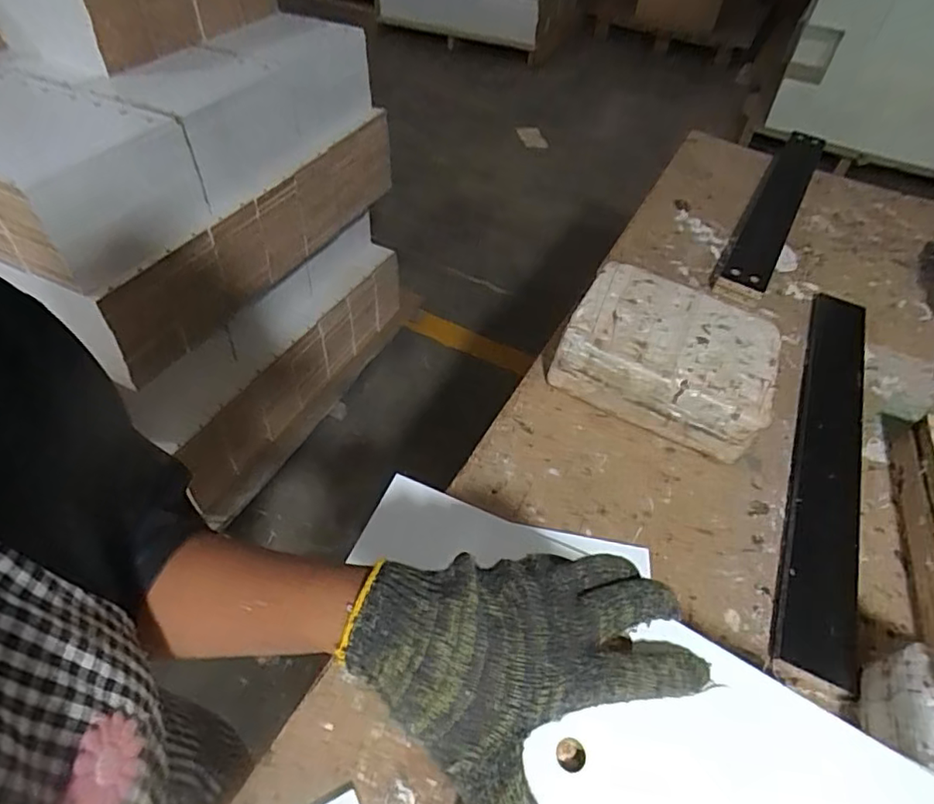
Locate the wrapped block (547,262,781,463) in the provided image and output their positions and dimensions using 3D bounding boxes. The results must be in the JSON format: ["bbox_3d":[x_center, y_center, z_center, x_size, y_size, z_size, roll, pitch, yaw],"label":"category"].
[{"bbox_3d":[0.248,-0.056,0.743,0.249,0.123,0.162,22,50,16],"label":"wrapped block"}]

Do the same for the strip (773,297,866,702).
[{"bbox_3d":[0.440,0.060,0.724,0.074,0.011,0.538,16,53,18],"label":"strip"}]

